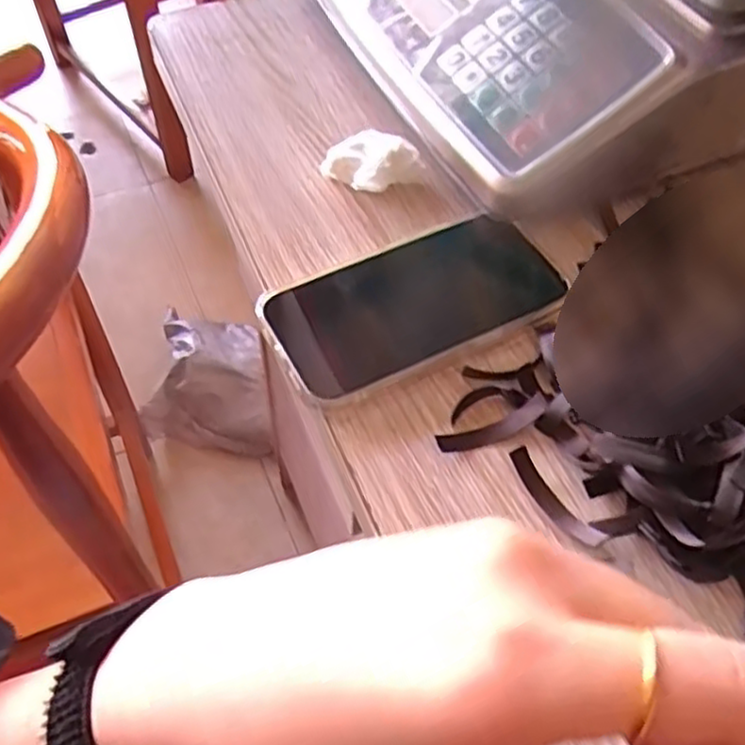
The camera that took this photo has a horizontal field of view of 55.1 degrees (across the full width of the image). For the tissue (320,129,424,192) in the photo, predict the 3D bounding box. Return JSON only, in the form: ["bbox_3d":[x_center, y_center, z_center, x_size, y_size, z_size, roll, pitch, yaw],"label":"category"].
[{"bbox_3d":[-0.001,-0.122,0.410,0.046,0.020,0.035,-27,62,-20],"label":"tissue"}]

